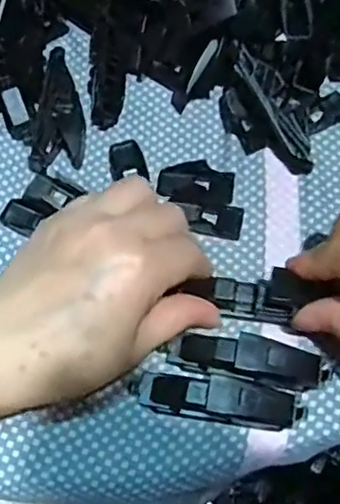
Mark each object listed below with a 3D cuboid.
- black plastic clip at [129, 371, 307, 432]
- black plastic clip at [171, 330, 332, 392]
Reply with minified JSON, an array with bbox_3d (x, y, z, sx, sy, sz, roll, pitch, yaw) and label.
[{"bbox_3d":[0.022,0.069,0.285,0.080,0.018,0.019,10,69,6],"label":"black plastic clip"},{"bbox_3d":[0.038,0.052,0.291,0.076,0.021,0.019,10,69,6],"label":"black plastic clip"}]

